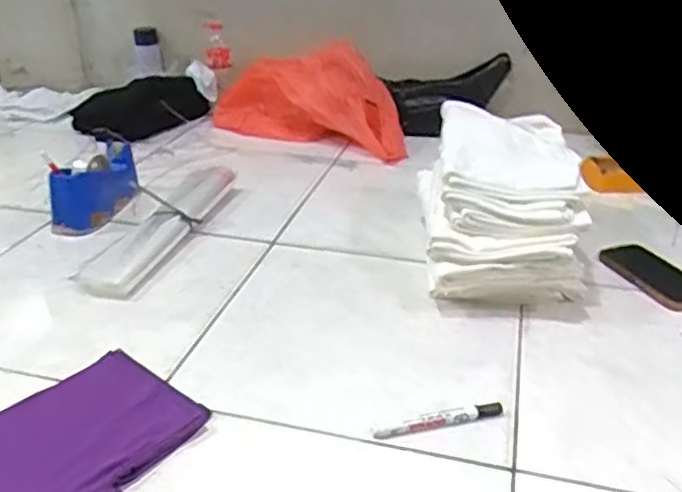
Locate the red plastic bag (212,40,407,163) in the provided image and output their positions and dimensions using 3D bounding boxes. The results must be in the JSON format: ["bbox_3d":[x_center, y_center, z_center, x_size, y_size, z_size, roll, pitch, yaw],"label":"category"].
[{"bbox_3d":[-0.082,-0.296,1.375,0.444,0.197,0.095,14,33,25],"label":"red plastic bag"}]

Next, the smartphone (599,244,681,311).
[{"bbox_3d":[0.446,0.041,0.949,0.084,0.013,0.146,-18,40,-15],"label":"smartphone"}]

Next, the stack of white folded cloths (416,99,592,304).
[{"bbox_3d":[0.213,-0.066,0.942,0.210,0.213,0.270,1,28,2],"label":"stack of white folded cloths"}]

